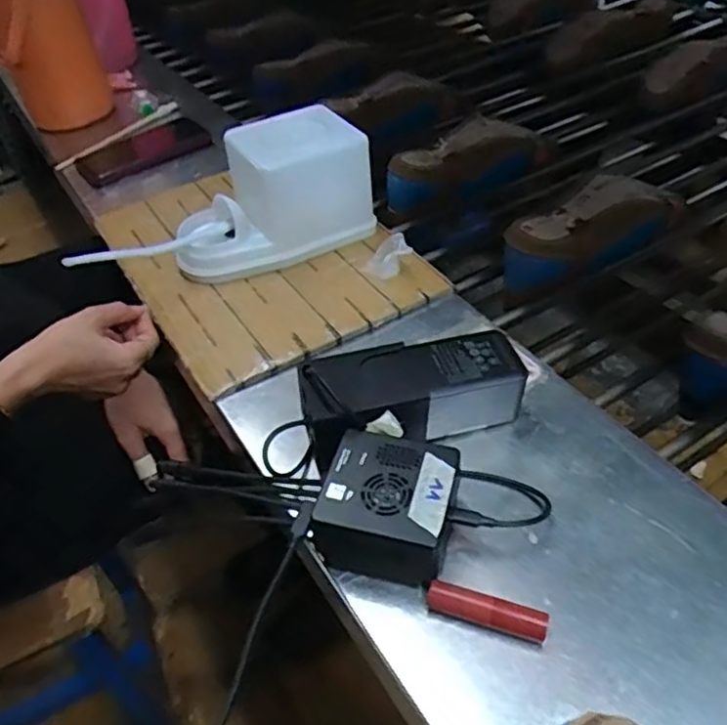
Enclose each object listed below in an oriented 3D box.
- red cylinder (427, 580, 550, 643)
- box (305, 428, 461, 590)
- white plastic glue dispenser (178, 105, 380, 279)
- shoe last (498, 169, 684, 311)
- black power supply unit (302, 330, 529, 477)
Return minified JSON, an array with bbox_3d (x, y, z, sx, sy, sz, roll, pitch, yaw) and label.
[{"bbox_3d":[0.070,0.143,0.368,0.067,0.018,0.015,10,47,15],"label":"red cylinder"},{"bbox_3d":[0.015,0.090,0.403,0.081,0.052,0.076,6,44,13],"label":"box"},{"bbox_3d":[-0.091,-0.158,0.617,0.190,0.112,0.087,-21,45,-15],"label":"white plastic glue dispenser"},{"bbox_3d":[0.226,-0.130,0.673,0.215,0.070,0.077,-28,49,-21],"label":"shoe last"},{"bbox_3d":[0.033,0.023,0.464,0.158,0.062,0.070,-21,45,-16],"label":"black power supply unit"}]

